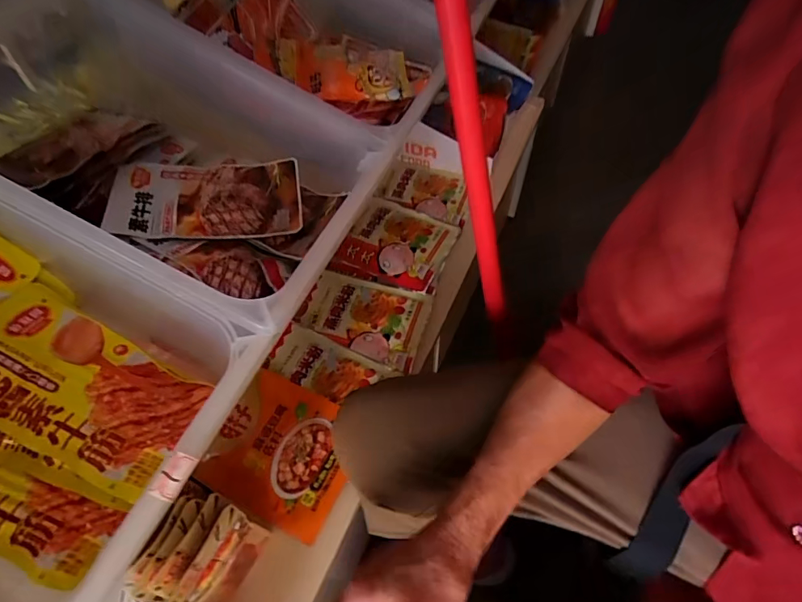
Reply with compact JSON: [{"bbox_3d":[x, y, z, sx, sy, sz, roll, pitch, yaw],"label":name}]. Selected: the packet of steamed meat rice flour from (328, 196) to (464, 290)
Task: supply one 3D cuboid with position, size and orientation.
[{"bbox_3d":[-0.003,-0.095,0.717,0.153,0.018,0.152,18,58,14],"label":"packet of steamed meat rice flour"}]

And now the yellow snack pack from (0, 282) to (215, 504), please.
[{"bbox_3d":[-0.231,0.059,0.326,0.163,0.013,0.097,31,45,-7],"label":"yellow snack pack"}]

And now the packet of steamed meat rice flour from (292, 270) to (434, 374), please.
[{"bbox_3d":[-0.053,0.020,0.646,0.173,0.019,0.118,14,57,12],"label":"packet of steamed meat rice flour"}]

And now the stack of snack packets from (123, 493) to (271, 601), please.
[{"bbox_3d":[-0.175,0.232,0.423,0.054,0.143,0.080,15,57,12],"label":"stack of snack packets"}]

